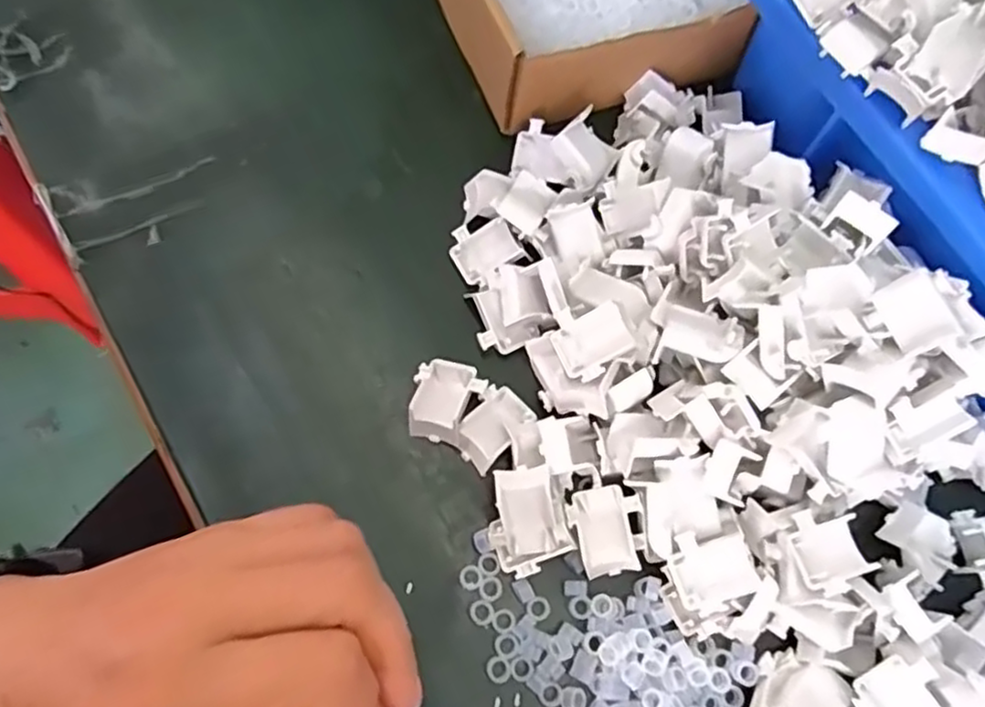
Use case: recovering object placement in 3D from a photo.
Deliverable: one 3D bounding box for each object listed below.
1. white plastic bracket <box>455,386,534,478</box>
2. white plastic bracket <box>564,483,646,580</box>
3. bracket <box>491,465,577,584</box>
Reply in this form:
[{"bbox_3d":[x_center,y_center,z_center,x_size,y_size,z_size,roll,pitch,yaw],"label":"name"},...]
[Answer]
[{"bbox_3d":[0.000,0.029,0.282,0.022,0.011,0.033,42,73,10],"label":"white plastic bracket"},{"bbox_3d":[0.045,0.069,0.270,0.027,0.009,0.033,-12,72,-8],"label":"white plastic bracket"},{"bbox_3d":[0.013,0.064,0.266,0.029,0.019,0.037,-21,74,-11],"label":"bracket"}]

